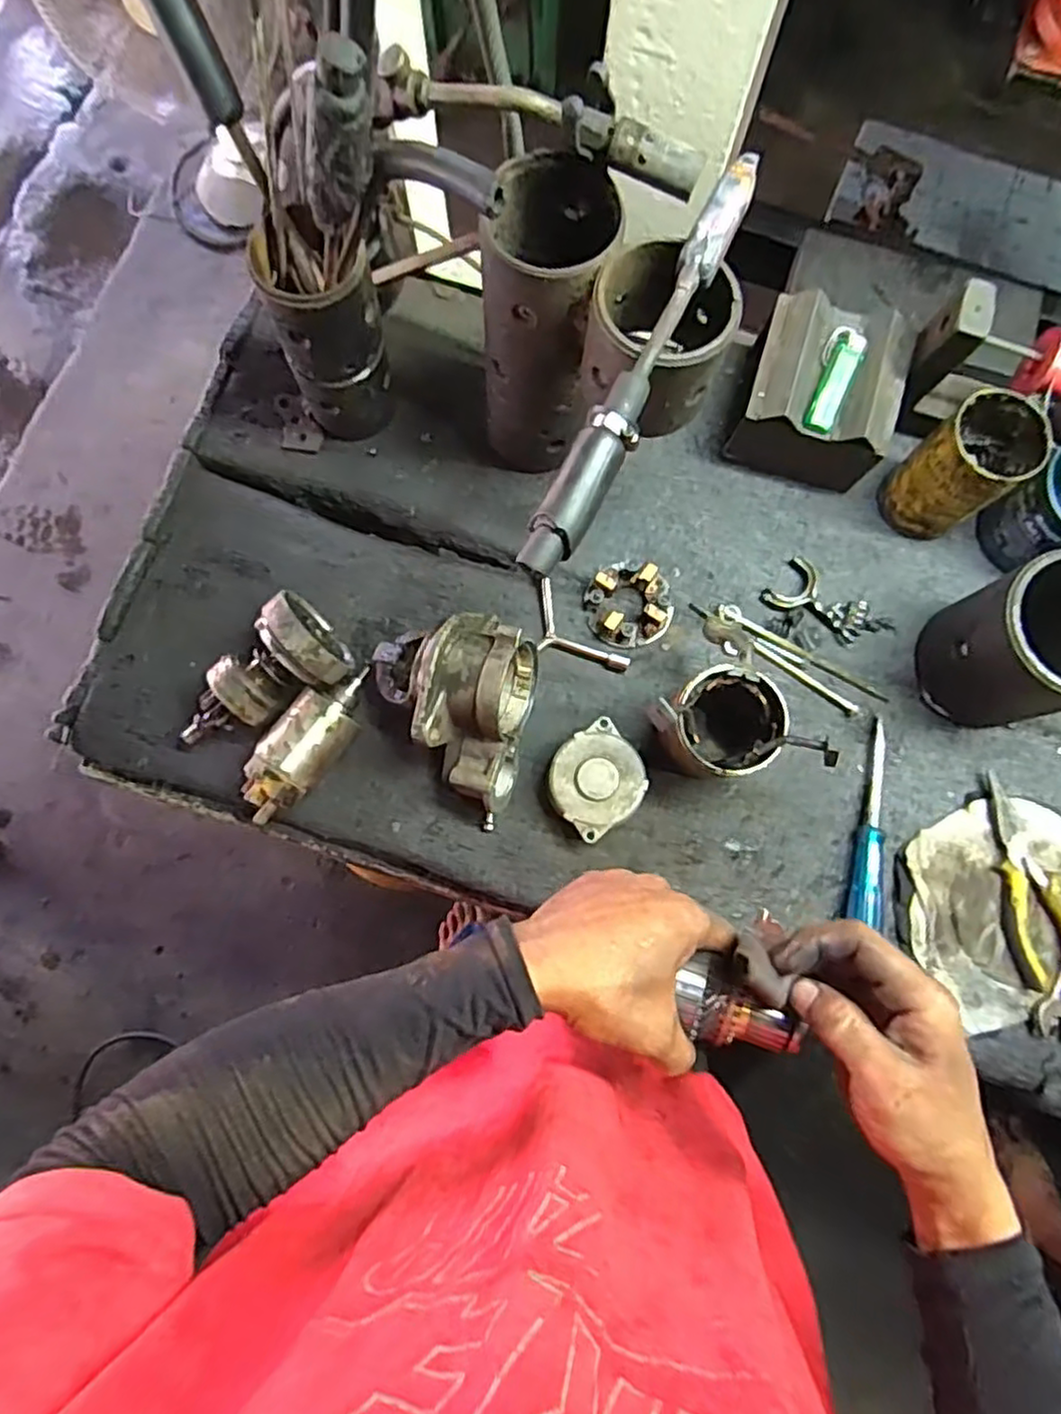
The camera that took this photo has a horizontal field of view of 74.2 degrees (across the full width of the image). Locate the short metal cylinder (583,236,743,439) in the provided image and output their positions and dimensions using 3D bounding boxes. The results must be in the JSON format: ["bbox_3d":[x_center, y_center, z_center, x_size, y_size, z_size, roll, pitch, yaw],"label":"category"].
[{"bbox_3d":[0.075,-0.228,0.443,0.089,0.084,0.091,0,79,-1],"label":"short metal cylinder"}]

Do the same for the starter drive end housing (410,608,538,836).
[{"bbox_3d":[-0.049,0.003,0.561,0.093,0.103,0.158,13,79,1],"label":"starter drive end housing"}]

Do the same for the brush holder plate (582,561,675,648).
[{"bbox_3d":[0.087,-0.090,0.607,0.071,0.029,0.071,0,79,-1],"label":"brush holder plate"}]

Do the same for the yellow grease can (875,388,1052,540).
[{"bbox_3d":[0.357,-0.198,0.584,0.080,0.107,0.076,0,79,-1],"label":"yellow grease can"}]

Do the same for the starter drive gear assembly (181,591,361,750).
[{"bbox_3d":[-0.213,-0.019,0.564,0.085,0.071,0.149,36,80,6],"label":"starter drive gear assembly"}]

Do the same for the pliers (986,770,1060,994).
[{"bbox_3d":[0.403,0.143,0.559,0.052,0.029,0.175,-2,79,-2],"label":"pliers"}]

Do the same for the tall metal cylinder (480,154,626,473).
[{"bbox_3d":[0.010,-0.281,0.529,0.090,0.212,0.092,15,79,2],"label":"tall metal cylinder"}]

